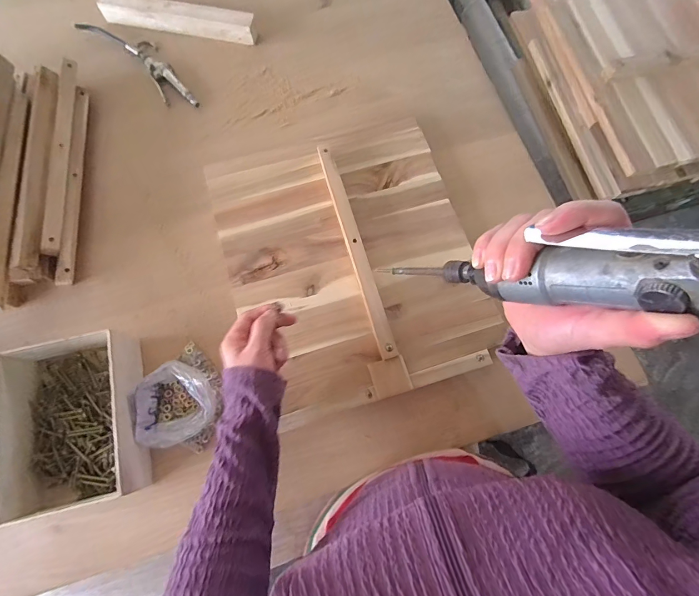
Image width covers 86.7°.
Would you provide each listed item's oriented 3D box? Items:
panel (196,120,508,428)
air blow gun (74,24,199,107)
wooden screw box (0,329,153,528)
[{"bbox_3d":[0.000,-0.063,0.539,0.351,0.044,0.412,-17,75,-6],"label":"panel"},{"bbox_3d":[-0.359,-0.416,0.647,0.258,0.022,0.069,41,77,10],"label":"air blow gun"},{"bbox_3d":[-0.332,0.153,0.457,0.137,0.074,0.194,-14,75,-5],"label":"wooden screw box"}]

